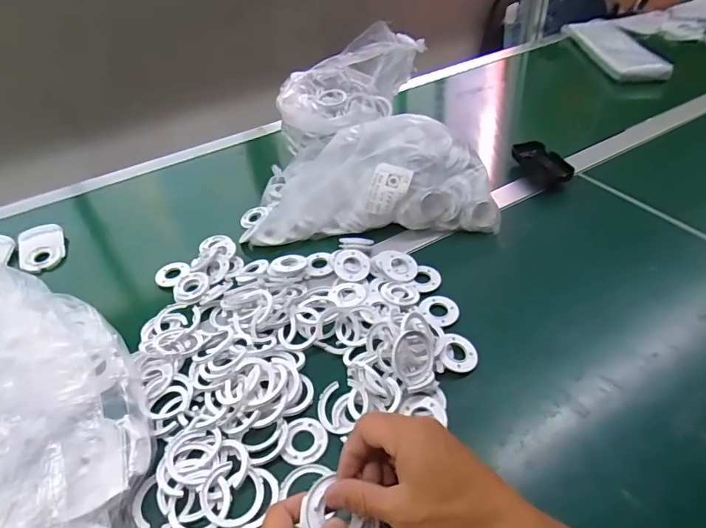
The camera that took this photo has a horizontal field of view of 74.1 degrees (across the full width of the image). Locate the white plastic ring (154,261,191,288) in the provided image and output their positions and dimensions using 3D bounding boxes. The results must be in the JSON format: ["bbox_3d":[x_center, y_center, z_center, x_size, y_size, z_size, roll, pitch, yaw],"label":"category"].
[{"bbox_3d":[-0.236,0.012,0.612,0.043,0.007,0.043,-3,42,3],"label":"white plastic ring"}]

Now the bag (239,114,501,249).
[{"bbox_3d":[0.019,-0.118,0.642,0.331,0.096,0.166,-8,42,-3],"label":"bag"}]

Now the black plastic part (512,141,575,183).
[{"bbox_3d":[0.295,-0.159,0.724,0.038,0.025,0.112,-19,44,-14],"label":"black plastic part"}]

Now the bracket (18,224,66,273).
[{"bbox_3d":[-0.440,-0.022,0.662,0.057,0.011,0.082,-17,59,-21],"label":"bracket"}]

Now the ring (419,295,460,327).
[{"bbox_3d":[0.099,0.053,0.536,0.041,0.007,0.043,-3,42,3],"label":"ring"}]

